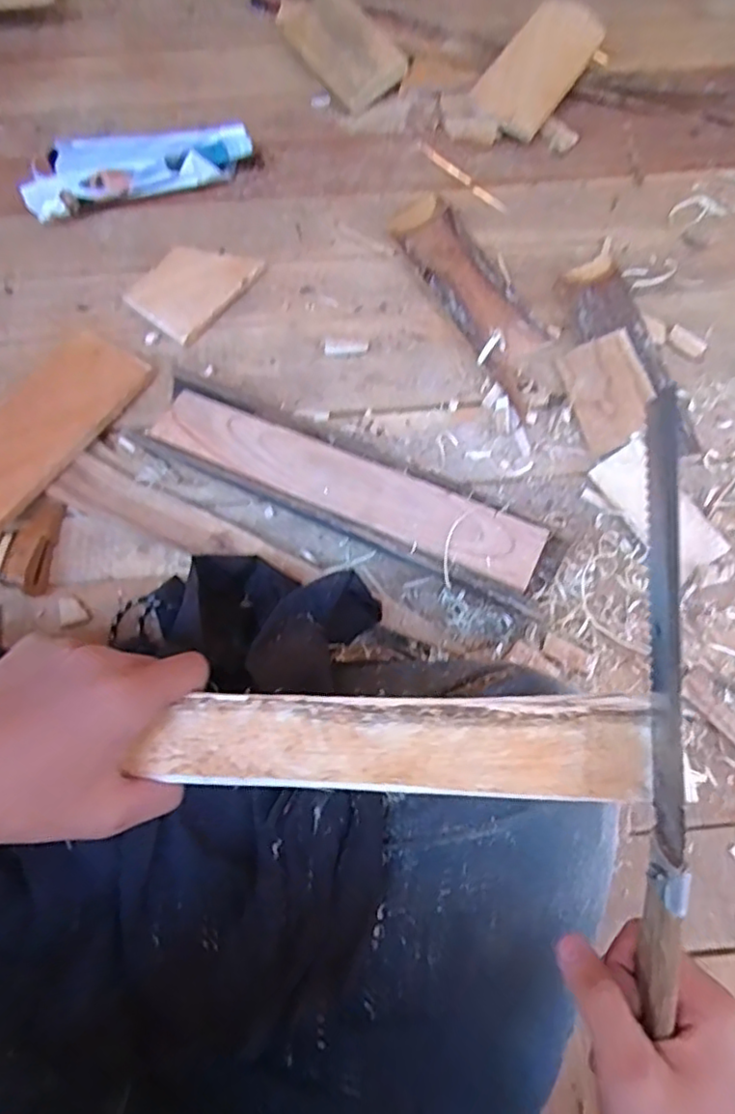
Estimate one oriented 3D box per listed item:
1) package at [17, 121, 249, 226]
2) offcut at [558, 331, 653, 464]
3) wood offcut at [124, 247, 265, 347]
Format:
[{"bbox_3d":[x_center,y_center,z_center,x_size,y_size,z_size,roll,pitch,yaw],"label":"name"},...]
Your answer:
[{"bbox_3d":[-0.269,-0.461,0.758,0.261,0.047,0.077,-18,71,-6],"label":"package"},{"bbox_3d":[0.249,-0.168,0.657,0.074,0.012,0.121,-25,66,27],"label":"offcut"},{"bbox_3d":[-0.198,-0.307,0.723,0.101,0.016,0.134,30,73,11],"label":"wood offcut"}]

